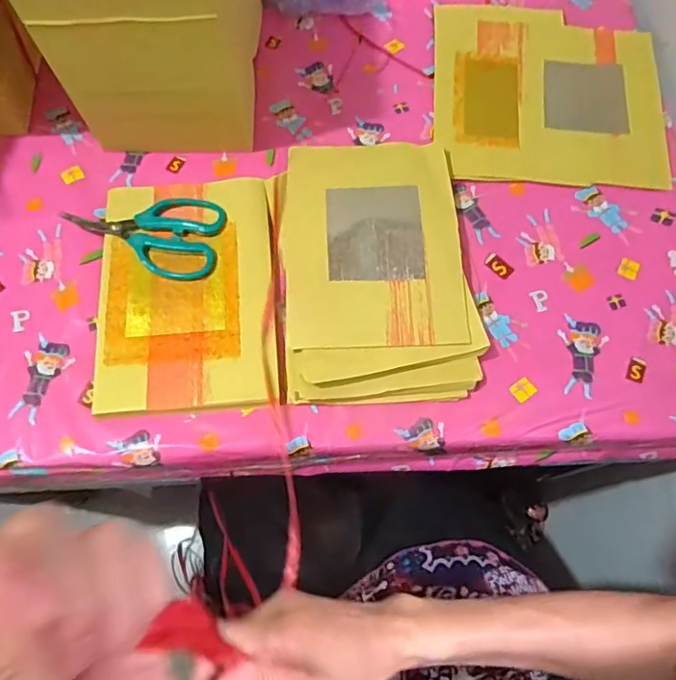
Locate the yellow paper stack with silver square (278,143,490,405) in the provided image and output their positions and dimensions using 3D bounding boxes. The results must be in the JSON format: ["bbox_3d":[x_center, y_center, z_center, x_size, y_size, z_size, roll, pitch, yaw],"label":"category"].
[{"bbox_3d":[0.034,-0.070,0.517,0.170,0.038,0.257,-4,70,-2],"label":"yellow paper stack with silver square"}]

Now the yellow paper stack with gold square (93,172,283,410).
[{"bbox_3d":[-0.140,-0.048,0.513,0.160,0.015,0.232,-5,70,-2],"label":"yellow paper stack with gold square"}]

